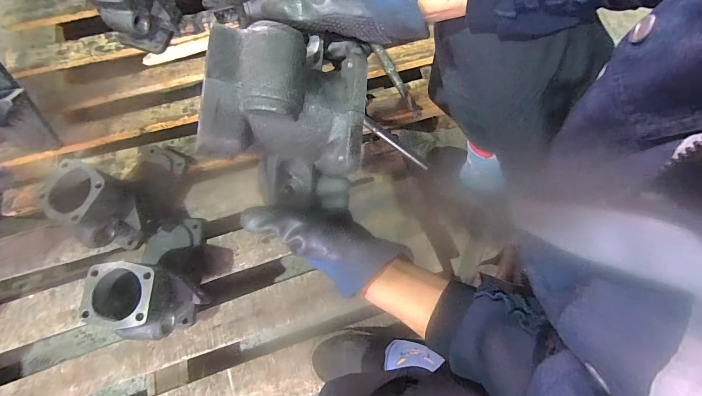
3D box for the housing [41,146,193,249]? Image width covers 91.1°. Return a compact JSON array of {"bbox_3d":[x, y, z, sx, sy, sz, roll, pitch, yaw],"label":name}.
[{"bbox_3d":[-0.374,-0.014,0.594,0.141,0.134,0.198,31,80,11],"label":"housing"}]

